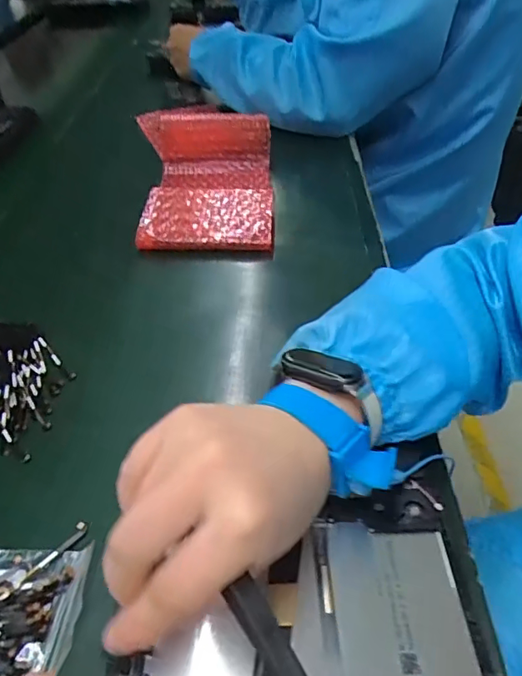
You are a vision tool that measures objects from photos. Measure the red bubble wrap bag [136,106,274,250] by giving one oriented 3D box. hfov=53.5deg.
[{"bbox_3d":[-0.051,-0.165,0.535,0.127,0.061,0.198,-2,42,3],"label":"red bubble wrap bag"}]

